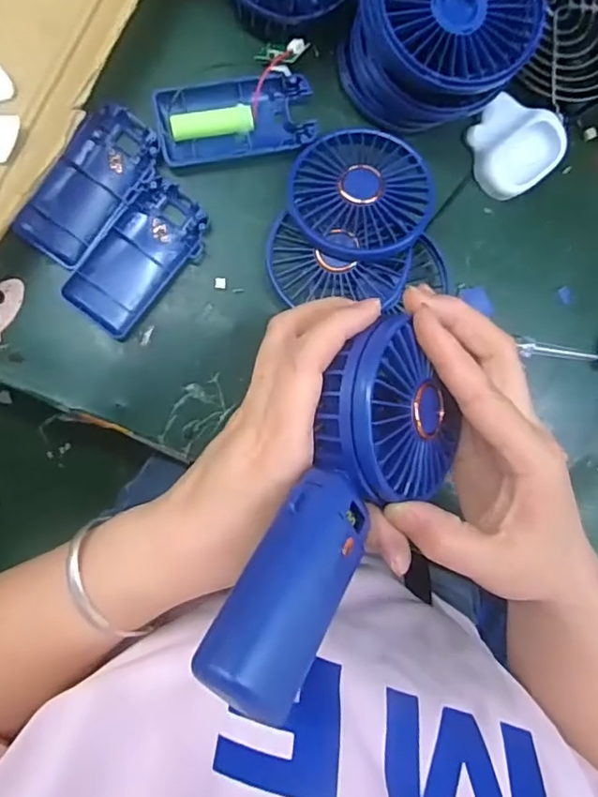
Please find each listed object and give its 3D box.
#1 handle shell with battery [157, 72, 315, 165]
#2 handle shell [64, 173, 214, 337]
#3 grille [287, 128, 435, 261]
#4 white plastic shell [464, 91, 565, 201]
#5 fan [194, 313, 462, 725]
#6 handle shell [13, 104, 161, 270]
[{"bbox_3d":[-0.038,-0.169,0.349,0.092,0.014,0.043,-11,96,-7],"label":"handle shell with battery"},{"bbox_3d":[-0.096,-0.084,0.347,0.046,0.015,0.093,40,88,-9],"label":"handle shell"},{"bbox_3d":[0.037,-0.123,0.352,0.083,0.017,0.081,0,74,1],"label":"grille"},{"bbox_3d":[0.140,-0.166,0.379,0.058,0.016,0.058,-35,98,-4],"label":"white plastic shell"},{"bbox_3d":[0.018,0.048,0.235,0.073,0.036,0.158,38,64,-9],"label":"fan"},{"bbox_3d":[-0.122,-0.123,0.339,0.046,0.012,0.095,36,89,-9],"label":"handle shell"}]

